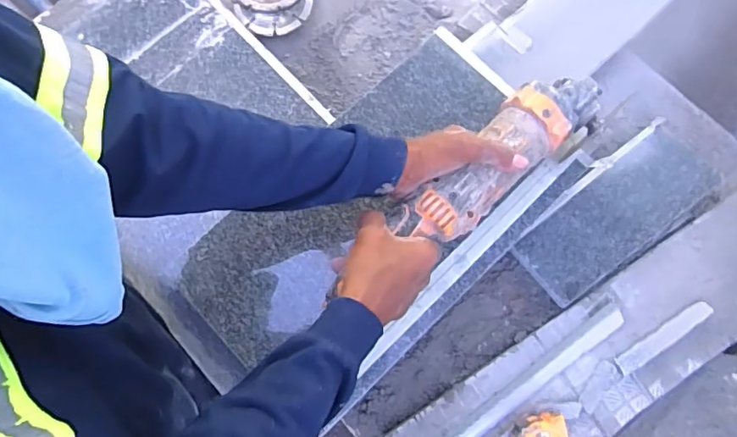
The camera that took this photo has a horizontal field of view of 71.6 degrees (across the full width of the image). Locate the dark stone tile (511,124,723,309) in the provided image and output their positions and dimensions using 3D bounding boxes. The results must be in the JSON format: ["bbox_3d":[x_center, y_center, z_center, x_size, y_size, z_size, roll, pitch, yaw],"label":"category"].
[{"bbox_3d":[0.296,-0.008,0.599,0.253,0.025,0.095,-37,78,-9],"label":"dark stone tile"}]

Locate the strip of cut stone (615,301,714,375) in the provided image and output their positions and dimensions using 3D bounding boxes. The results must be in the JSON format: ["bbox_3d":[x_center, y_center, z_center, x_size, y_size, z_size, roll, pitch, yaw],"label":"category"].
[{"bbox_3d":[0.328,0.130,0.567,0.125,0.011,0.018,-31,77,-8],"label":"strip of cut stone"}]

